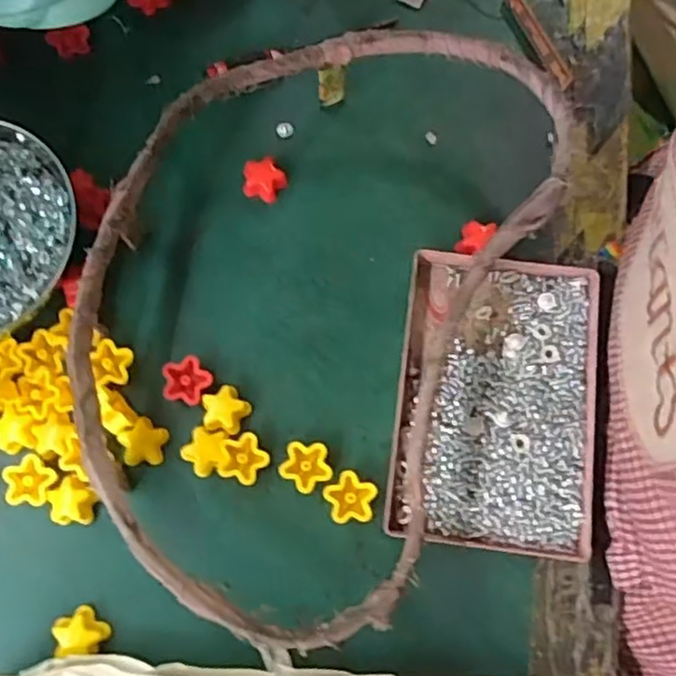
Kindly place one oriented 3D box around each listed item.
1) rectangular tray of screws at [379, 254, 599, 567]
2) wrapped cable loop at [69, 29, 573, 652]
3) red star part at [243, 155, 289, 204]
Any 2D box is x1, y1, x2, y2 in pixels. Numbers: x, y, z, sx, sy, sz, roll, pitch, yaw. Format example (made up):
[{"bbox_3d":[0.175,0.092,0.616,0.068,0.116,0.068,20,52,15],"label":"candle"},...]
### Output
[{"bbox_3d":[0.087,0.033,0.374,0.104,0.018,0.158,8,74,3],"label":"rectangular tray of screws"},{"bbox_3d":[-0.020,-0.032,0.345,0.210,0.025,0.331,23,75,7],"label":"wrapped cable loop"},{"bbox_3d":[-0.044,-0.095,0.409,0.026,0.013,0.023,-7,74,-1],"label":"red star part"}]

